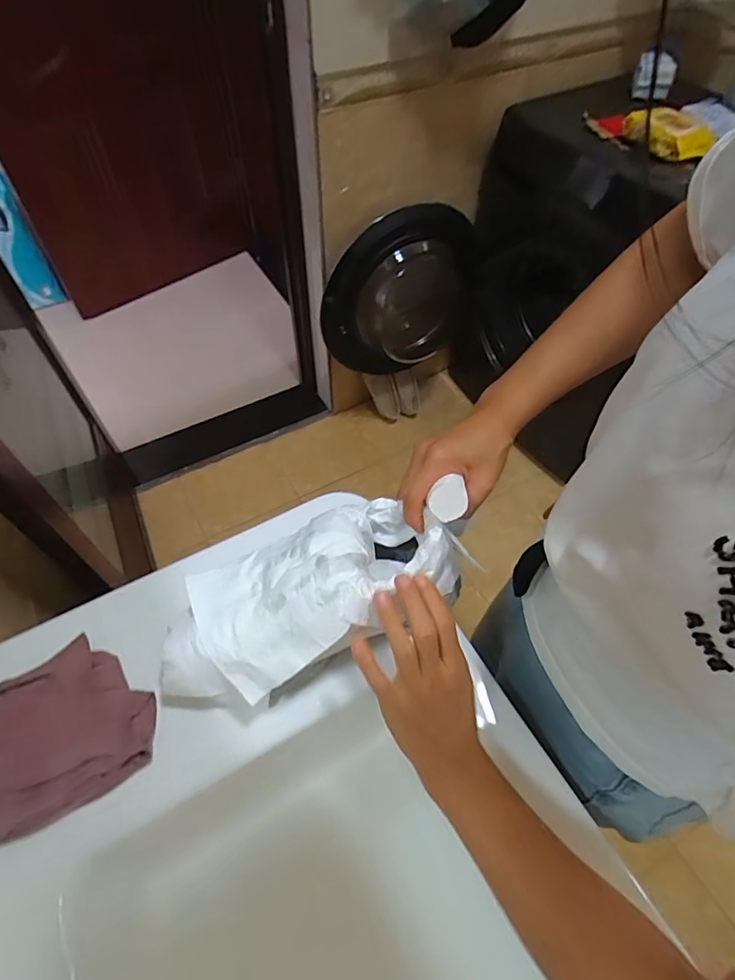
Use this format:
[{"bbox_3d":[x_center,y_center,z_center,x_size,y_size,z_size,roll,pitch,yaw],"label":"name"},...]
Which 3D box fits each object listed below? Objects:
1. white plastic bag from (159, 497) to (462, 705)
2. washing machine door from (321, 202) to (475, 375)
[{"bbox_3d":[-0.055,0.095,0.439,0.262,0.094,0.111,-27,59,-4],"label":"white plastic bag"},{"bbox_3d":[0.085,-0.527,1.422,0.426,0.455,0.101,-16,57,-12],"label":"washing machine door"}]

